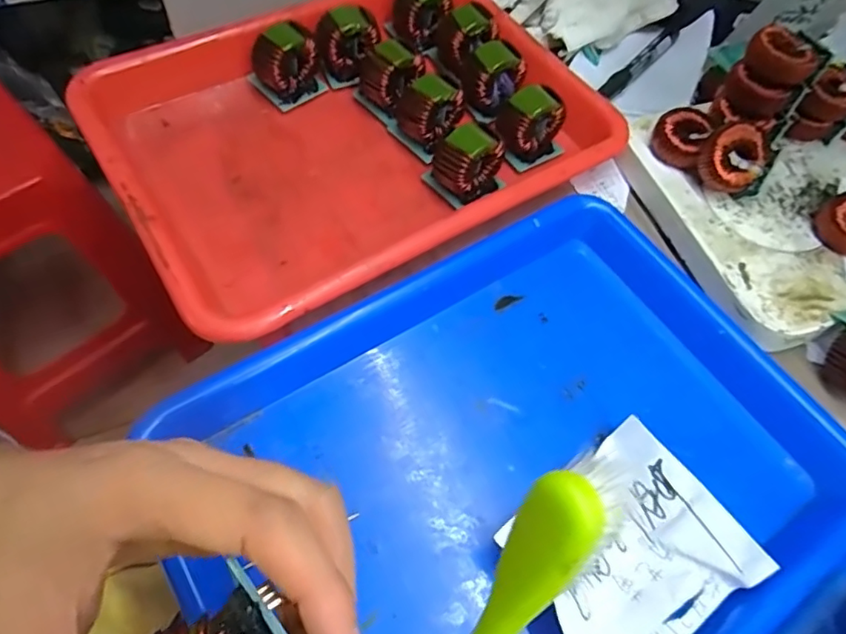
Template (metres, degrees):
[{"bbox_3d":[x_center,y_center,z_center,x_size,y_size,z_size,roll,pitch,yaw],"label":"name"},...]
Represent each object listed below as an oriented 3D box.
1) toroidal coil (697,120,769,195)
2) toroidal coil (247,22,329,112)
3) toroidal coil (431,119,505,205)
[{"bbox_3d":[0.210,-0.108,0.381,0.039,0.020,0.043,31,98,-8],"label":"toroidal coil"},{"bbox_3d":[-0.106,-0.197,0.429,0.049,0.050,0.041,-35,68,-22],"label":"toroidal coil"},{"bbox_3d":[0.032,-0.106,0.386,0.045,0.051,0.025,-26,65,-18],"label":"toroidal coil"}]

